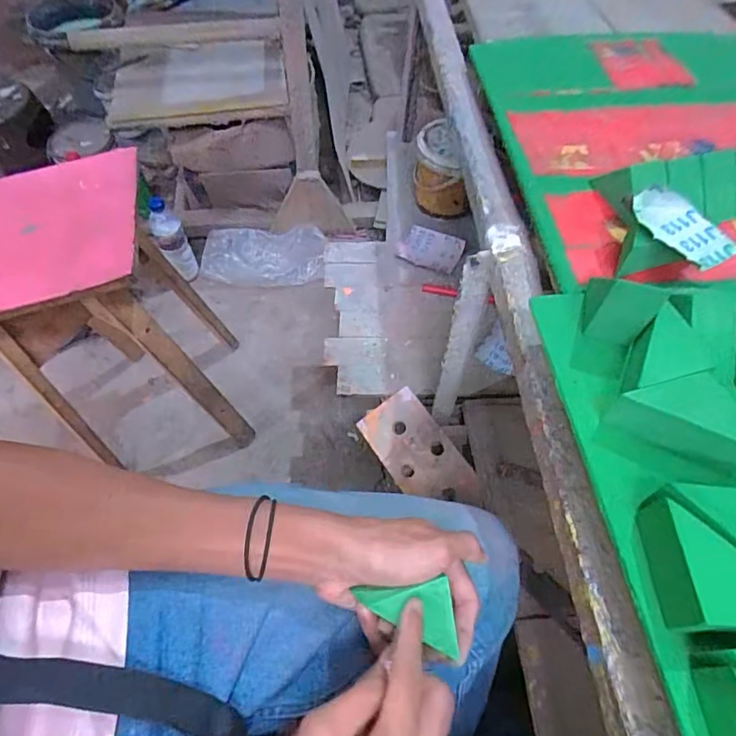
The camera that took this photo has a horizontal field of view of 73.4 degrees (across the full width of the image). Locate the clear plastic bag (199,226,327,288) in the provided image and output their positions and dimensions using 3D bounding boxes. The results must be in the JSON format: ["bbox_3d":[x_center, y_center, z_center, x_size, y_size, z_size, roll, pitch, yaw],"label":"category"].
[{"bbox_3d":[-0.251,-0.275,1.207,0.301,0.070,0.148,-4,57,-2],"label":"clear plastic bag"}]

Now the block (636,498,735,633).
[{"bbox_3d":[0.168,0.094,0.234,0.052,0.030,0.056,1,57,1],"label":"block"}]

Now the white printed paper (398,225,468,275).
[{"bbox_3d":[0.106,-0.207,0.855,0.106,0.017,0.085,25,61,16],"label":"white printed paper"}]

